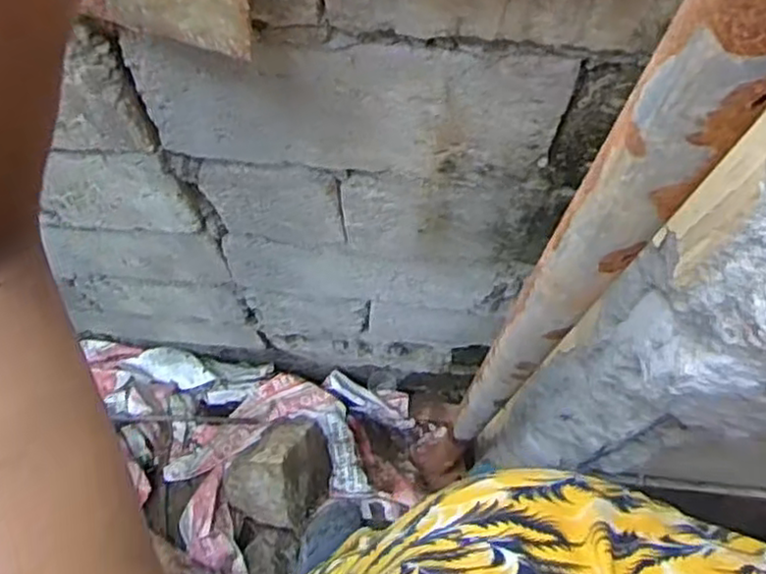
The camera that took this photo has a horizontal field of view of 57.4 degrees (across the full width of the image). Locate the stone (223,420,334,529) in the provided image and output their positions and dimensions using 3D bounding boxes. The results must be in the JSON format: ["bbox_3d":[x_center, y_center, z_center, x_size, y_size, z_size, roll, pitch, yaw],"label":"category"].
[{"bbox_3d":[-0.216,0.399,1.500,0.240,0.152,0.202,-37,75,-13],"label":"stone"}]

